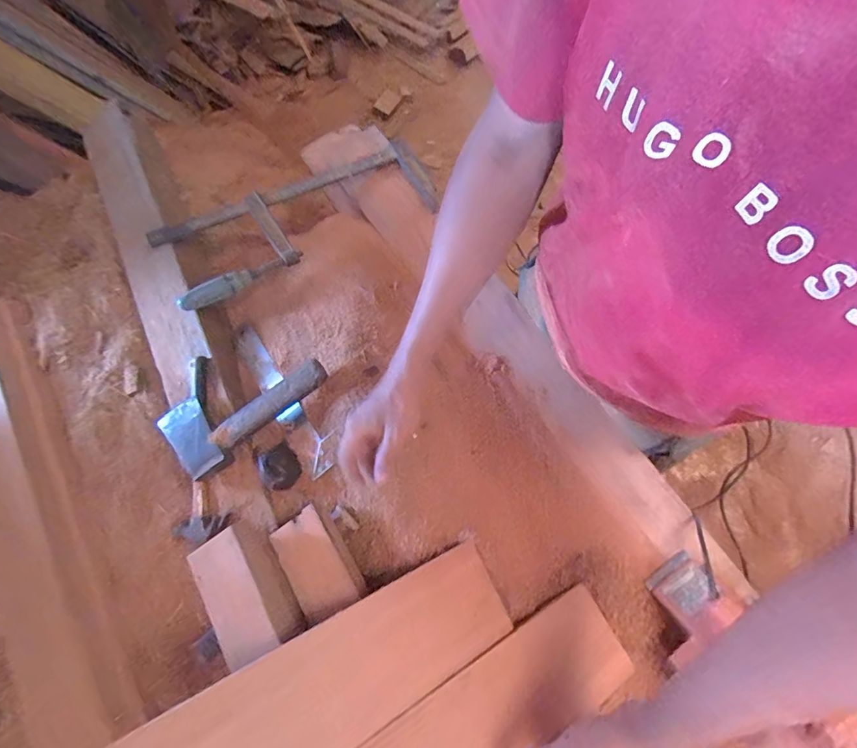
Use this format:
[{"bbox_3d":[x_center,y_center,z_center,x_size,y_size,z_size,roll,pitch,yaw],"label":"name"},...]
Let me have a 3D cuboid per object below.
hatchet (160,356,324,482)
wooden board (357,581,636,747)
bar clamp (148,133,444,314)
[{"bbox_3d":[-0.277,0.027,0.633,0.234,0.052,0.143,-37,75,-13],"label":"hatchet"},{"bbox_3d":[0.063,0.369,0.463,0.390,0.010,0.109,-15,63,-31],"label":"wooden board"},{"bbox_3d":[-0.214,-0.283,0.770,0.486,0.078,0.191,-29,74,-11],"label":"bar clamp"}]

